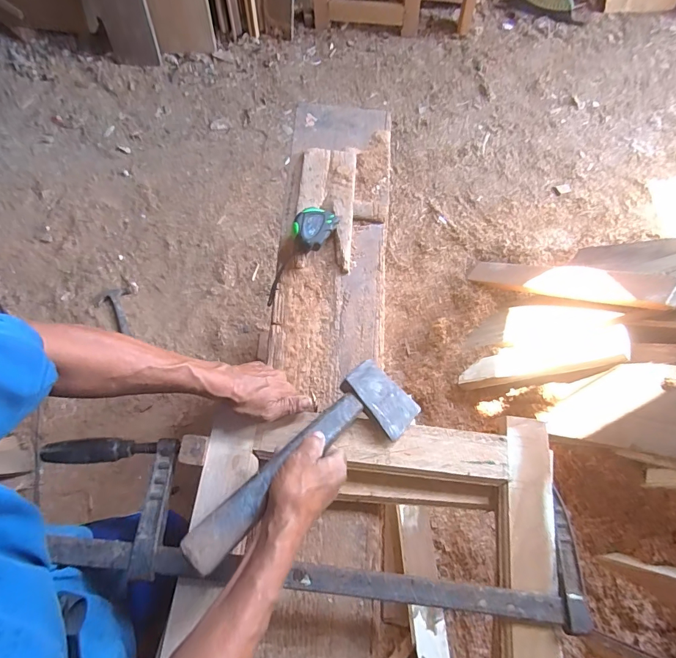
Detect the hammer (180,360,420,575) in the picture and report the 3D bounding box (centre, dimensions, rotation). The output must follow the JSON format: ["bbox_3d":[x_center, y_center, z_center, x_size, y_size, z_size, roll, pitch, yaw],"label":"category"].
[{"bbox_3d":[-0.030,0.156,0.490,0.338,0.031,0.102,-30,74,-36],"label":"hammer"}]

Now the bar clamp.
[{"bbox_3d":[-0.036,0.258,0.517,0.715,0.055,0.154,7,72,1],"label":"bar clamp"}]

